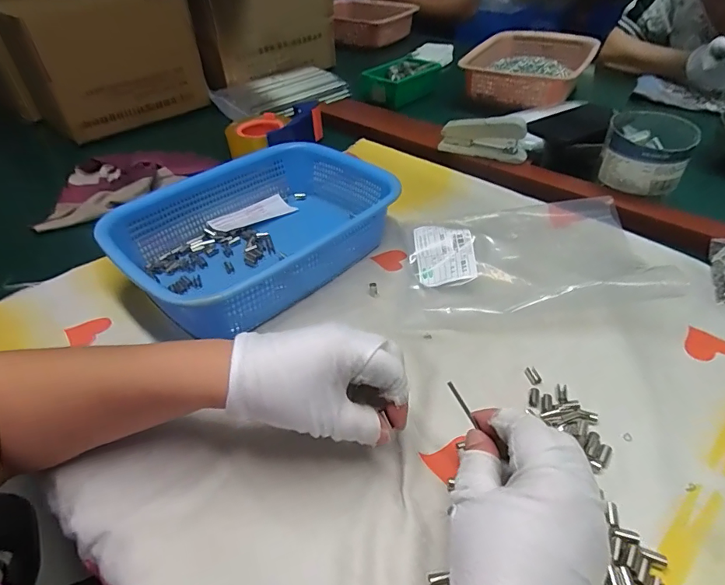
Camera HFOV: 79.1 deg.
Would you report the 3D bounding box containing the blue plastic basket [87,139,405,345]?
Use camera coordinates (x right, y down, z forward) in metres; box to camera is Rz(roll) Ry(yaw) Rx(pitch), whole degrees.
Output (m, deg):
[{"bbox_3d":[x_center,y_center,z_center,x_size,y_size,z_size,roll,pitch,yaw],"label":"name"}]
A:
[{"bbox_3d":[-0.108,-0.069,0.487,0.206,0.078,0.294,33,53,33],"label":"blue plastic basket"}]

